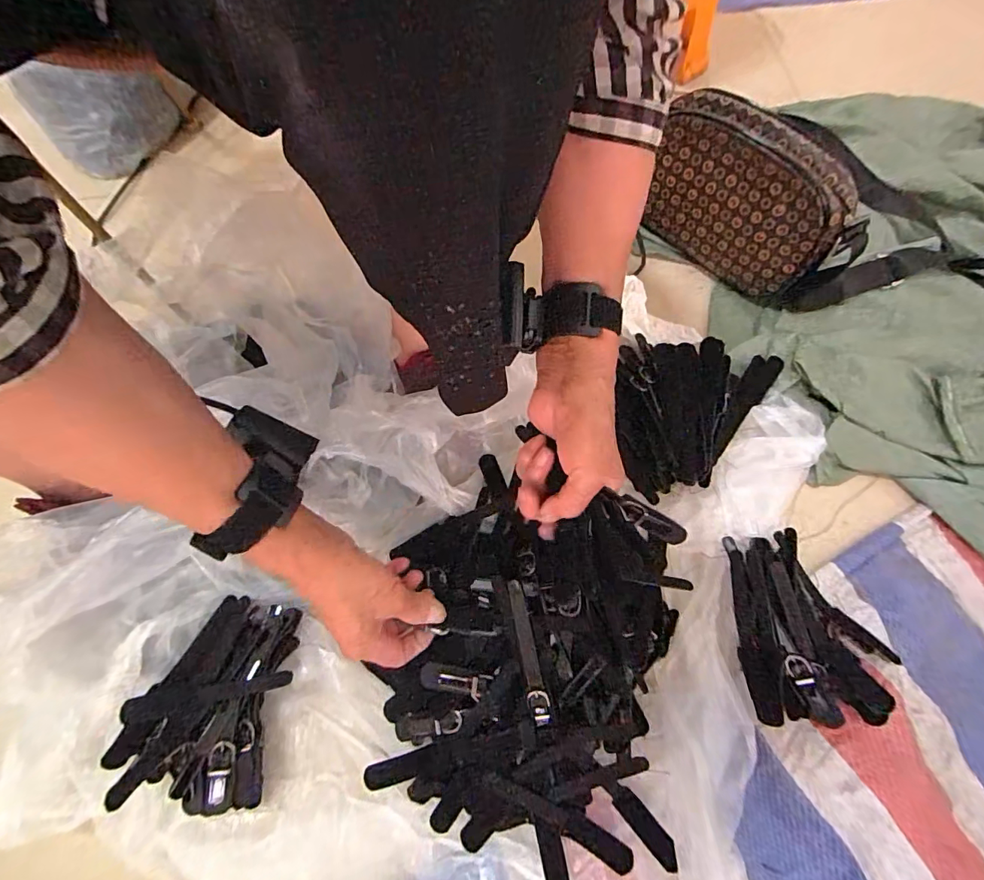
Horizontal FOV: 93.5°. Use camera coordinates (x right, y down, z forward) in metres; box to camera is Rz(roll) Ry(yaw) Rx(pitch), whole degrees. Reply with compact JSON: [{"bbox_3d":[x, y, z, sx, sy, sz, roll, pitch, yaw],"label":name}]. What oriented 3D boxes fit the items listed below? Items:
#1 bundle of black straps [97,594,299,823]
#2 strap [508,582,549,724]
[{"bbox_3d":[-0.218,0.202,0.363,0.101,0.058,0.146,11,74,6],"label":"bundle of black straps"},{"bbox_3d":[0.028,0.161,0.355,0.015,0.011,0.102,-9,73,-1],"label":"strap"}]

